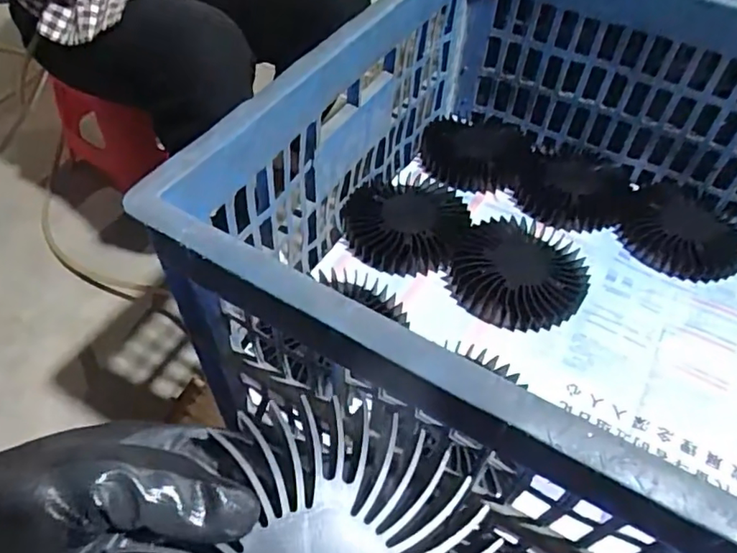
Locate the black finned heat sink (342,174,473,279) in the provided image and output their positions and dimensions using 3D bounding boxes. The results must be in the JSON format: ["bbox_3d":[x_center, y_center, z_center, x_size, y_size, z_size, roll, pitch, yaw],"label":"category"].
[{"bbox_3d":[0.049,-0.074,0.723,0.150,0.038,0.157,2,50,-2],"label":"black finned heat sink"}]

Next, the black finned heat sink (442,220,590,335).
[{"bbox_3d":[0.186,-0.010,0.689,0.157,0.043,0.160,25,53,16],"label":"black finned heat sink"}]

